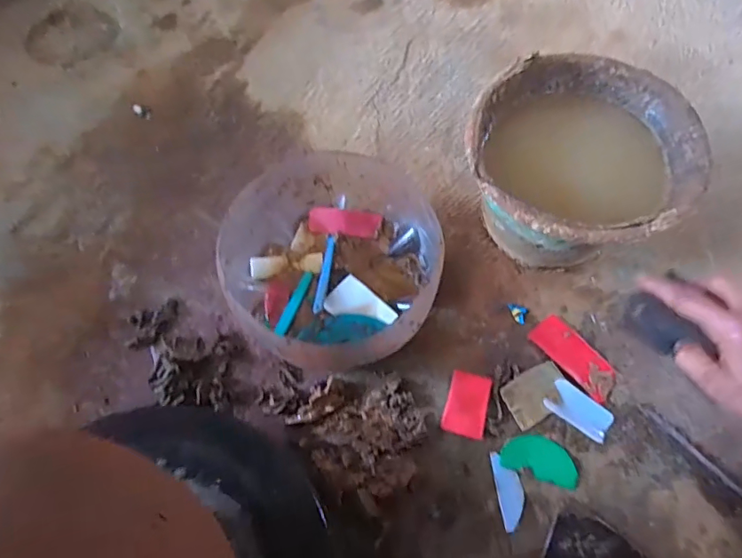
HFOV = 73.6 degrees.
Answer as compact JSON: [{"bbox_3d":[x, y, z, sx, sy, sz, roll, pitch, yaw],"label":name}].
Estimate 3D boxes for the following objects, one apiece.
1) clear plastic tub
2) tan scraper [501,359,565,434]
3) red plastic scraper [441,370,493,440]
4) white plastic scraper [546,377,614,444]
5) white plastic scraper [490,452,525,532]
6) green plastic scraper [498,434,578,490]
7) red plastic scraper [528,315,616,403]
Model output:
[{"bbox_3d":[-0.045,-0.017,0.592,0.247,0.118,0.240,0,65,0],"label":"clear plastic tub"},{"bbox_3d":[0.195,0.135,0.583,0.077,0.004,0.054,-27,68,-12],"label":"tan scraper"},{"bbox_3d":[0.113,0.146,0.582,0.046,0.004,0.073,9,61,15],"label":"red plastic scraper"},{"bbox_3d":[0.240,0.151,0.572,0.074,0.005,0.040,33,69,14],"label":"white plastic scraper"},{"bbox_3d":[0.152,0.229,0.541,0.027,0.009,0.076,-5,65,-2],"label":"white plastic scraper"},{"bbox_3d":[0.190,0.201,0.556,0.085,0.004,0.044,19,67,9],"label":"green plastic scraper"},{"bbox_3d":[0.249,0.094,0.603,0.052,0.006,0.111,-36,72,-22],"label":"red plastic scraper"}]

